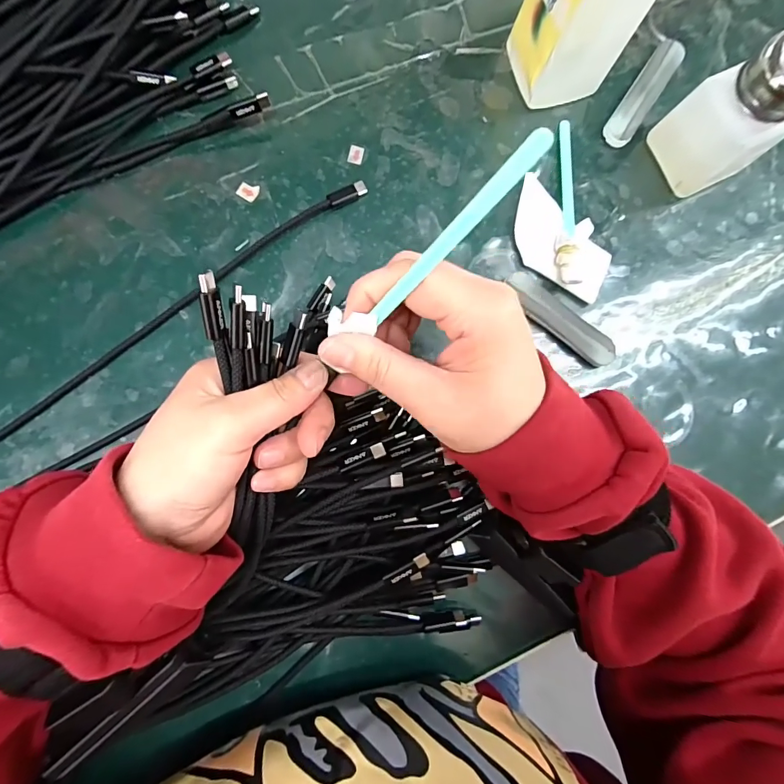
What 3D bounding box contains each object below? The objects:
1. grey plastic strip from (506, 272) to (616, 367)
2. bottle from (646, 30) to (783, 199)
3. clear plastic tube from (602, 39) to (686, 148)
[{"bbox_3d":[0.110,-0.048,0.265,0.082,0.008,0.022,39,84,0],"label":"grey plastic strip"},{"bbox_3d":[0.207,-0.164,0.246,0.044,0.081,0.053,-26,88,-5],"label":"bottle"},{"bbox_3d":[0.174,-0.207,0.282,0.020,0.010,0.085,33,84,-1],"label":"clear plastic tube"}]

